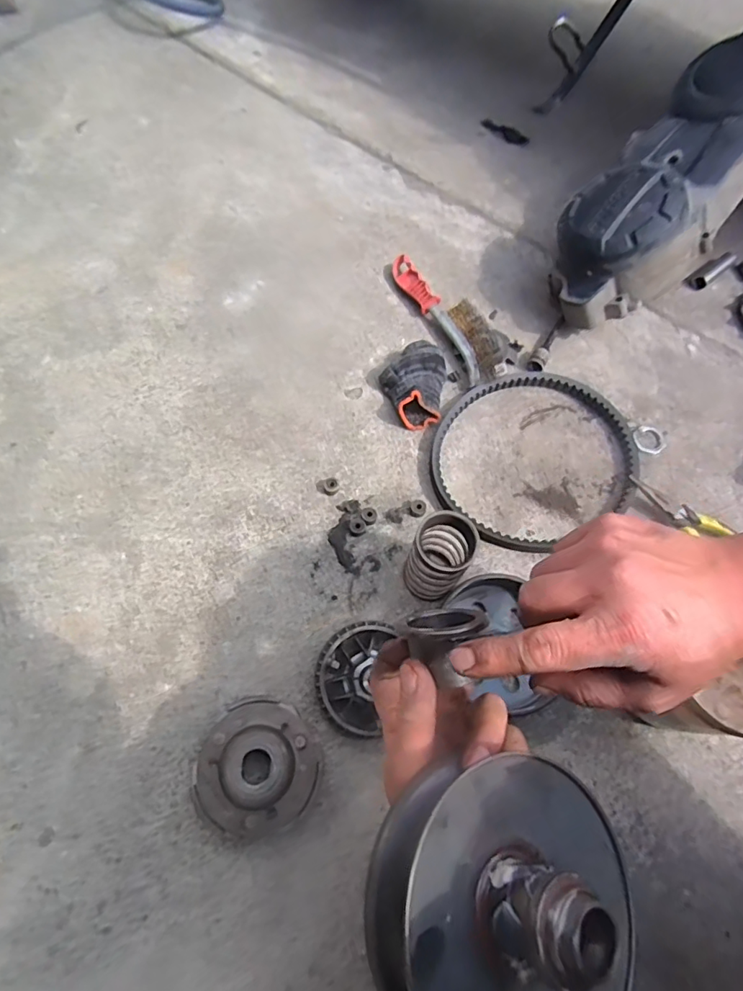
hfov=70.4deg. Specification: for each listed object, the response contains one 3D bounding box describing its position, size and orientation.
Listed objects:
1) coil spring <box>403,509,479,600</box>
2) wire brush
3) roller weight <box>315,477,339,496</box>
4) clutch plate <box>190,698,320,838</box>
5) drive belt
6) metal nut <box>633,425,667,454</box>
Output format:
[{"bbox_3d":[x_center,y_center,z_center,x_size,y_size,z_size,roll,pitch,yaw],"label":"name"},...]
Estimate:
[{"bbox_3d":[0.067,0.062,0.531,0.055,0.113,0.061,33,68,11],"label":"coil spring"},{"bbox_3d":[0.101,-0.242,0.696,0.057,0.044,0.225,-24,70,-13],"label":"wire brush"},{"bbox_3d":[-0.050,-0.010,0.605,0.026,0.012,0.020,-4,68,-5],"label":"roller weight"},{"bbox_3d":[-0.105,0.244,0.477,0.107,0.039,0.105,1,66,-3],"label":"clutch plate"},{"bbox_3d":[0.193,-0.051,0.632,0.248,0.024,0.211,-24,70,-13],"label":"drive belt"},{"bbox_3d":[0.346,-0.069,0.655,0.039,0.006,0.039,1,66,-3],"label":"metal nut"}]

